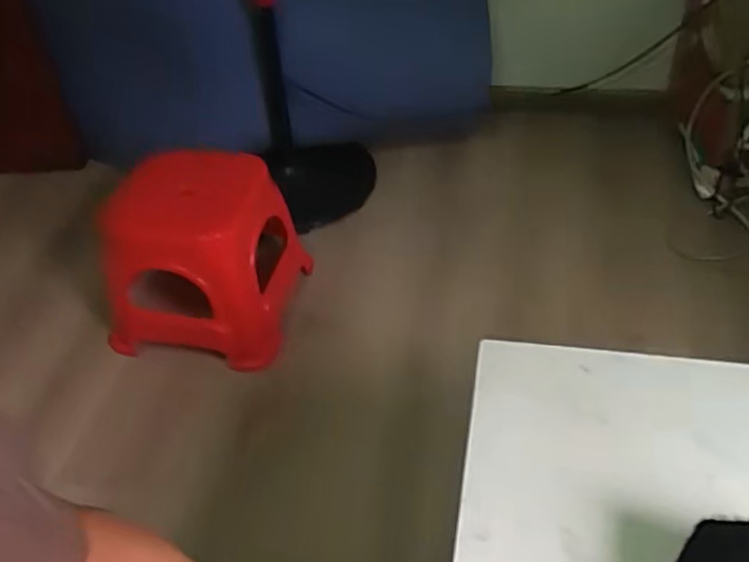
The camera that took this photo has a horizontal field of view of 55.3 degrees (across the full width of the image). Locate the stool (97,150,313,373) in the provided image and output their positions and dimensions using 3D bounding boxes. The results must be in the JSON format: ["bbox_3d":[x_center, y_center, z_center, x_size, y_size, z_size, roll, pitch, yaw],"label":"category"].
[{"bbox_3d":[-0.299,-0.052,1.238,0.275,0.273,0.275,4,43,9],"label":"stool"}]

